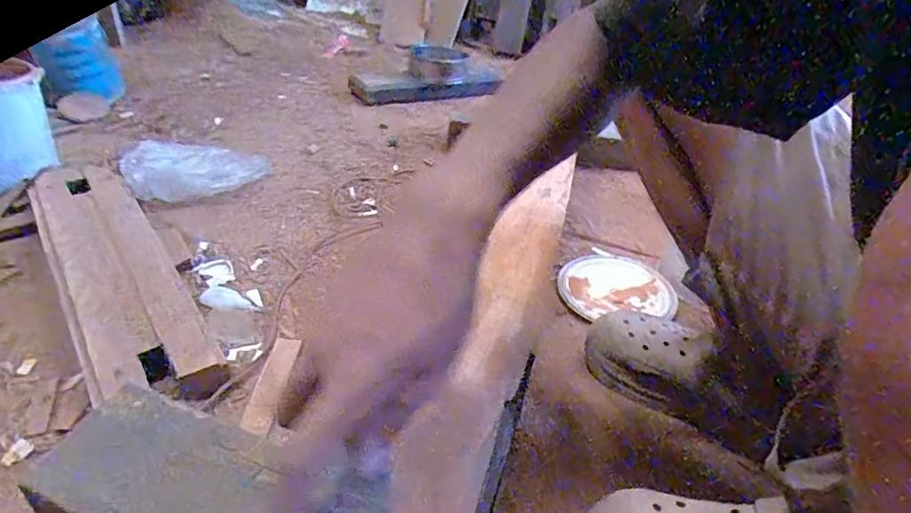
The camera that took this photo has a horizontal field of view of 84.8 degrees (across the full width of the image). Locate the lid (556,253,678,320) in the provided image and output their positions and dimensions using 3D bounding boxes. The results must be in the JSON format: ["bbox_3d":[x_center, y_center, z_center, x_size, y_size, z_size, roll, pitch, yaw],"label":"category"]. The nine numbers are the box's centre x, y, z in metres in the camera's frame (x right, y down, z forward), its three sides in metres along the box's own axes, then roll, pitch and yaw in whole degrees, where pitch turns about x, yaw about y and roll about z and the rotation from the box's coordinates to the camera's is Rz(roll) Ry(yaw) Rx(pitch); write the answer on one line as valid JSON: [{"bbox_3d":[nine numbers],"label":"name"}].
[{"bbox_3d":[0.251,0.042,0.799,0.169,0.019,0.169,5,36,-3],"label":"lid"}]

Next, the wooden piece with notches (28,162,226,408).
[{"bbox_3d":[-0.483,-0.002,0.696,0.130,0.033,0.552,-21,44,-34],"label":"wooden piece with notches"}]

